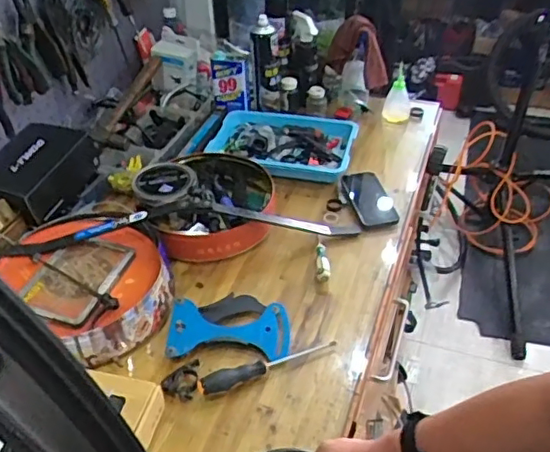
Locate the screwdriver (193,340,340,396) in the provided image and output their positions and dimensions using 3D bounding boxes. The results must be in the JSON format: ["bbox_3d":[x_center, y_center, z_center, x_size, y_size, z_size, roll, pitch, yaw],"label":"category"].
[{"bbox_3d":[-0.009,0.209,0.885,0.225,0.033,0.025,-19,42,-19],"label":"screwdriver"}]

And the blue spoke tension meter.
[{"bbox_3d":[-0.073,0.162,0.953,0.195,0.033,0.128,-1,39,1],"label":"blue spoke tension meter"}]

